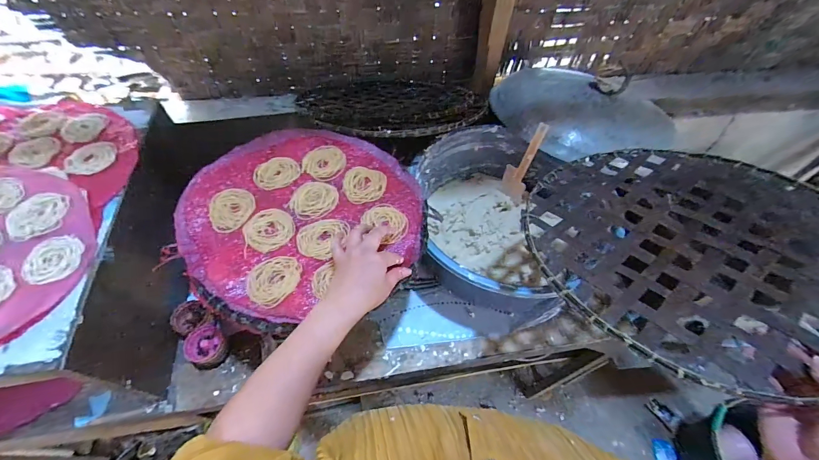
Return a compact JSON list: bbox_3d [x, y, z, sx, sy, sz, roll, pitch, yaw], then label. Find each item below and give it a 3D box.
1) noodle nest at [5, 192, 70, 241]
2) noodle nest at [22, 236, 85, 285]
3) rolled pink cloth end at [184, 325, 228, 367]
[{"bbox_3d":[-0.555,-0.023,0.515,0.073,0.010,0.076,-11,57,-9],"label":"noodle nest"},{"bbox_3d":[-0.501,0.041,0.487,0.063,0.008,0.075,-6,56,-6],"label":"noodle nest"},{"bbox_3d":[-0.373,0.213,0.632,0.063,0.024,0.072,-19,77,-29],"label":"rolled pink cloth end"}]

